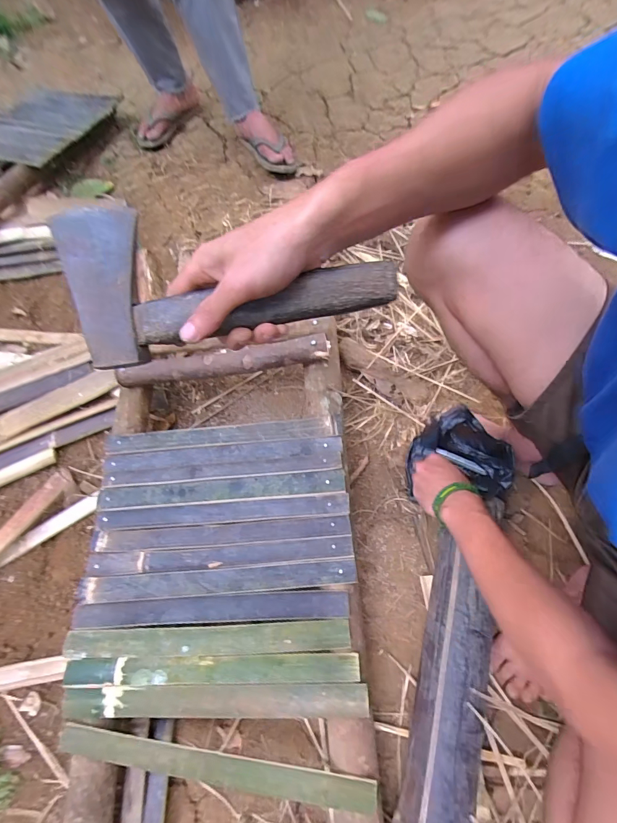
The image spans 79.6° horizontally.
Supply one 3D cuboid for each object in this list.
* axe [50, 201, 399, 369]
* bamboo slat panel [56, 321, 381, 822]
[{"bbox_3d":[-0.061,-0.114,0.305,0.256,0.035,0.118,-9,95,-2],"label":"axe"},{"bbox_3d":[-0.134,0.216,0.555,0.412,0.066,0.672,-3,66,1],"label":"bamboo slat panel"}]

